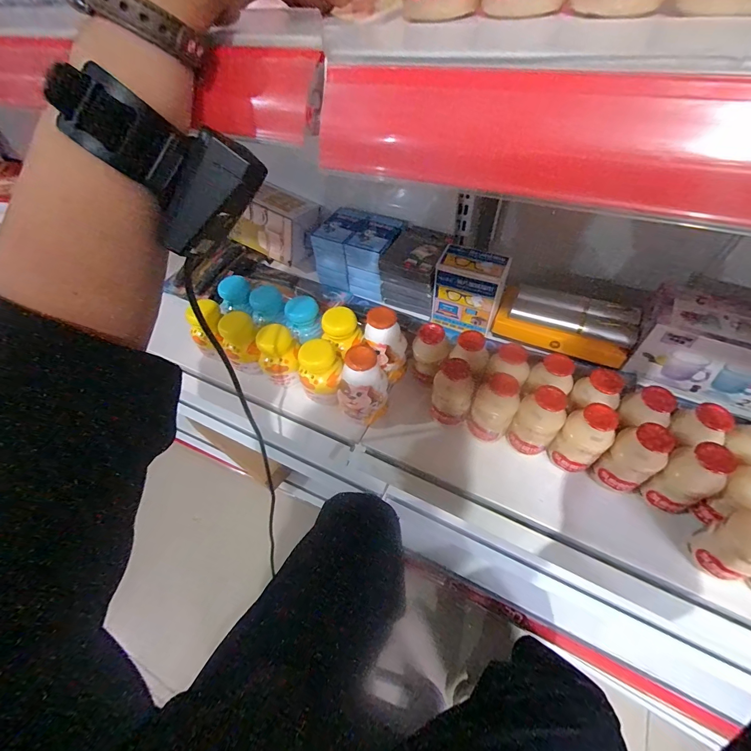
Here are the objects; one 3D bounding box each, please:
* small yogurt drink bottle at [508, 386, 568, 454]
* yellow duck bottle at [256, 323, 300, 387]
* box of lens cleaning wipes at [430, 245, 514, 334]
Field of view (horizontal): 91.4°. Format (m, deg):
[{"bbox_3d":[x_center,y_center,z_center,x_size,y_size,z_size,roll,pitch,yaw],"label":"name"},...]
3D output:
[{"bbox_3d":[0.172,0.052,0.392,0.044,0.098,0.038,33,62,25],"label":"small yogurt drink bottle"},{"bbox_3d":[-0.123,-0.022,0.474,0.054,0.083,0.044,-14,53,-6],"label":"yellow duck bottle"},{"bbox_3d":[0.127,-0.115,0.504,0.086,0.099,0.047,21,57,19],"label":"box of lens cleaning wipes"}]

